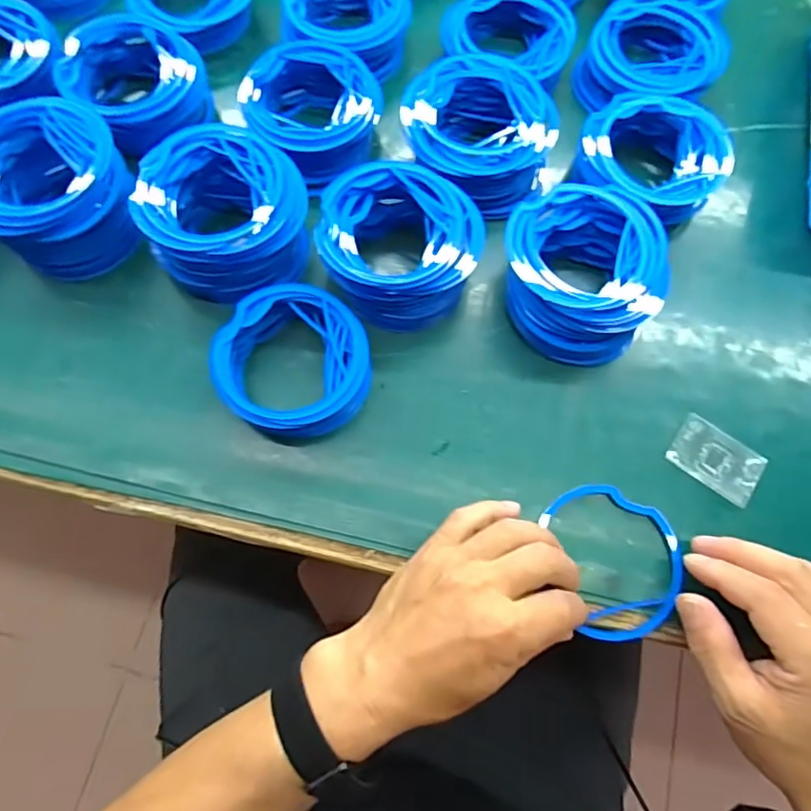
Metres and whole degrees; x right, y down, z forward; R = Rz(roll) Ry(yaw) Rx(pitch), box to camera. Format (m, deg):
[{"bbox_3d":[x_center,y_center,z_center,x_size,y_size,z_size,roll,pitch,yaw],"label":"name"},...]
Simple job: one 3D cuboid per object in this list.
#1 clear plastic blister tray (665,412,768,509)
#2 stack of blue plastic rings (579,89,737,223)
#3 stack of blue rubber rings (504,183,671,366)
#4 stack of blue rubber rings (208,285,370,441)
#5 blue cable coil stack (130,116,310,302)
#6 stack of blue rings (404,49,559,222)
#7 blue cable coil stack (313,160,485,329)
[{"bbox_3d":[0.210,0.037,0.378,0.058,0.005,0.041,37,75,9],"label":"clear plastic blister tray"},{"bbox_3d":[0.184,-0.185,0.429,0.108,0.050,0.105,6,73,0],"label":"stack of blue plastic rings"},{"bbox_3d":[0.123,-0.093,0.395,0.108,0.049,0.117,-6,73,-4],"label":"stack of blue rubber rings"},{"bbox_3d":[-0.074,-0.028,0.378,0.098,0.033,0.097,28,74,7],"label":"stack of blue rubber rings"},{"bbox_3d":[-0.126,-0.134,0.401,0.109,0.062,0.111,-37,77,-12],"label":"blue cable coil stack"},{"bbox_3d":[0.054,-0.207,0.429,0.108,0.051,0.123,-27,75,-9],"label":"stack of blue rings"},{"bbox_3d":[-0.004,-0.112,0.400,0.109,0.058,0.105,-27,75,-9],"label":"blue cable coil stack"}]

